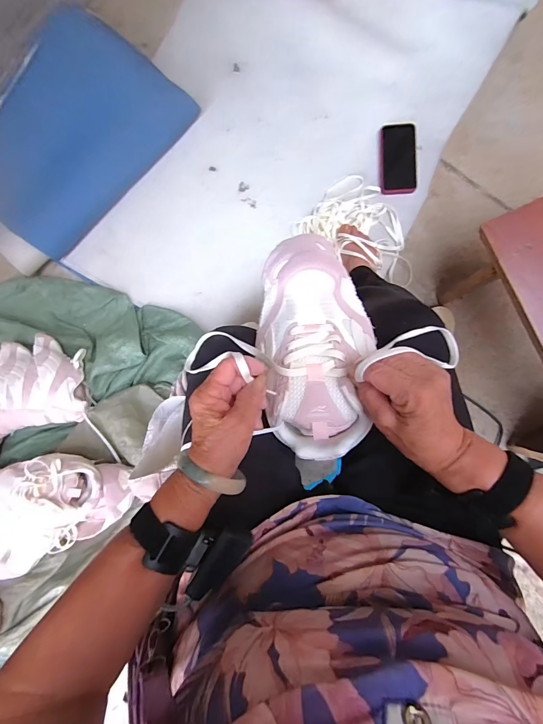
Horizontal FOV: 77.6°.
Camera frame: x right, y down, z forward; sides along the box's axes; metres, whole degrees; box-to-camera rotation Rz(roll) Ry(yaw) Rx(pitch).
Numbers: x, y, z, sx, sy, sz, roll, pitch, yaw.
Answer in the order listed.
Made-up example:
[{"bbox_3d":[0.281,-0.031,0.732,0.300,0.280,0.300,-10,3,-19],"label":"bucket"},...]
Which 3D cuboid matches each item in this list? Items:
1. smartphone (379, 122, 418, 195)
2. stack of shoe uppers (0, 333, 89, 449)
[{"bbox_3d":[0.300,-0.481,0.798,0.085,0.012,0.182,1,84,8],"label":"smartphone"},{"bbox_3d":[-0.626,0.091,0.776,0.431,0.092,0.238,-25,81,4],"label":"stack of shoe uppers"}]

